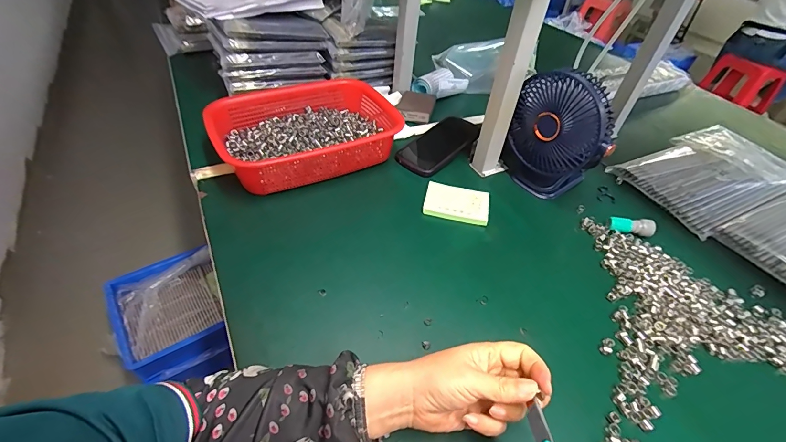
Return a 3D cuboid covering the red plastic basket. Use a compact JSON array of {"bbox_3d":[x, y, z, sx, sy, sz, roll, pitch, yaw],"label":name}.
[{"bbox_3d":[-0.132,-0.148,0.613,0.281,0.078,0.211,-18,48,-22],"label":"red plastic basket"}]

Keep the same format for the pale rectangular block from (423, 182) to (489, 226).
[{"bbox_3d":[0.097,-0.027,0.556,0.096,0.016,0.066,10,44,6],"label":"pale rectangular block"}]

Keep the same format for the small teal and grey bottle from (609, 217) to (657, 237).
[{"bbox_3d":[0.353,0.008,0.540,0.060,0.019,0.024,10,44,6],"label":"small teal and grey bottle"}]

